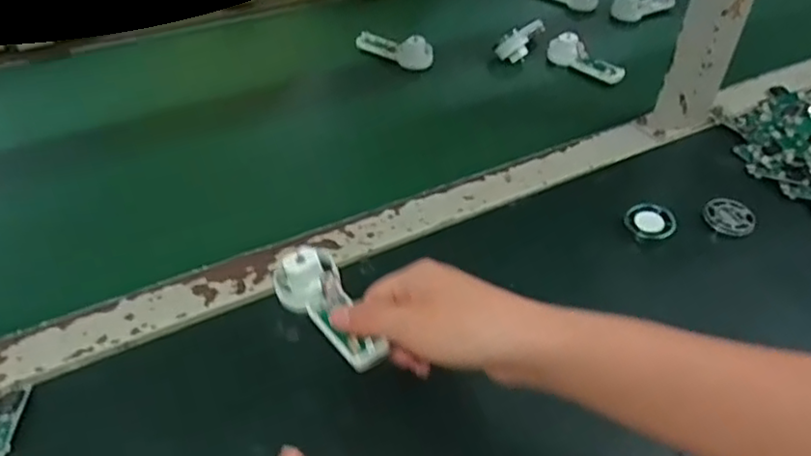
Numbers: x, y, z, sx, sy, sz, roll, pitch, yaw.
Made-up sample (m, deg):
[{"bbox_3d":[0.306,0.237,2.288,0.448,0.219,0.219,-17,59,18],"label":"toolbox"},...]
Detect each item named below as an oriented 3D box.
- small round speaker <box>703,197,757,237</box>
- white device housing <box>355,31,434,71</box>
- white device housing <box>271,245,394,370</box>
[{"bbox_3d":[0.272,-0.009,0.554,0.040,0.013,0.034,26,48,21],"label":"small round speaker"},{"bbox_3d":[-0.014,-0.201,0.749,0.092,0.041,0.030,17,44,15],"label":"white device housing"},{"bbox_3d":[-0.043,0.048,0.387,0.037,0.025,0.086,-23,55,-25],"label":"white device housing"}]

